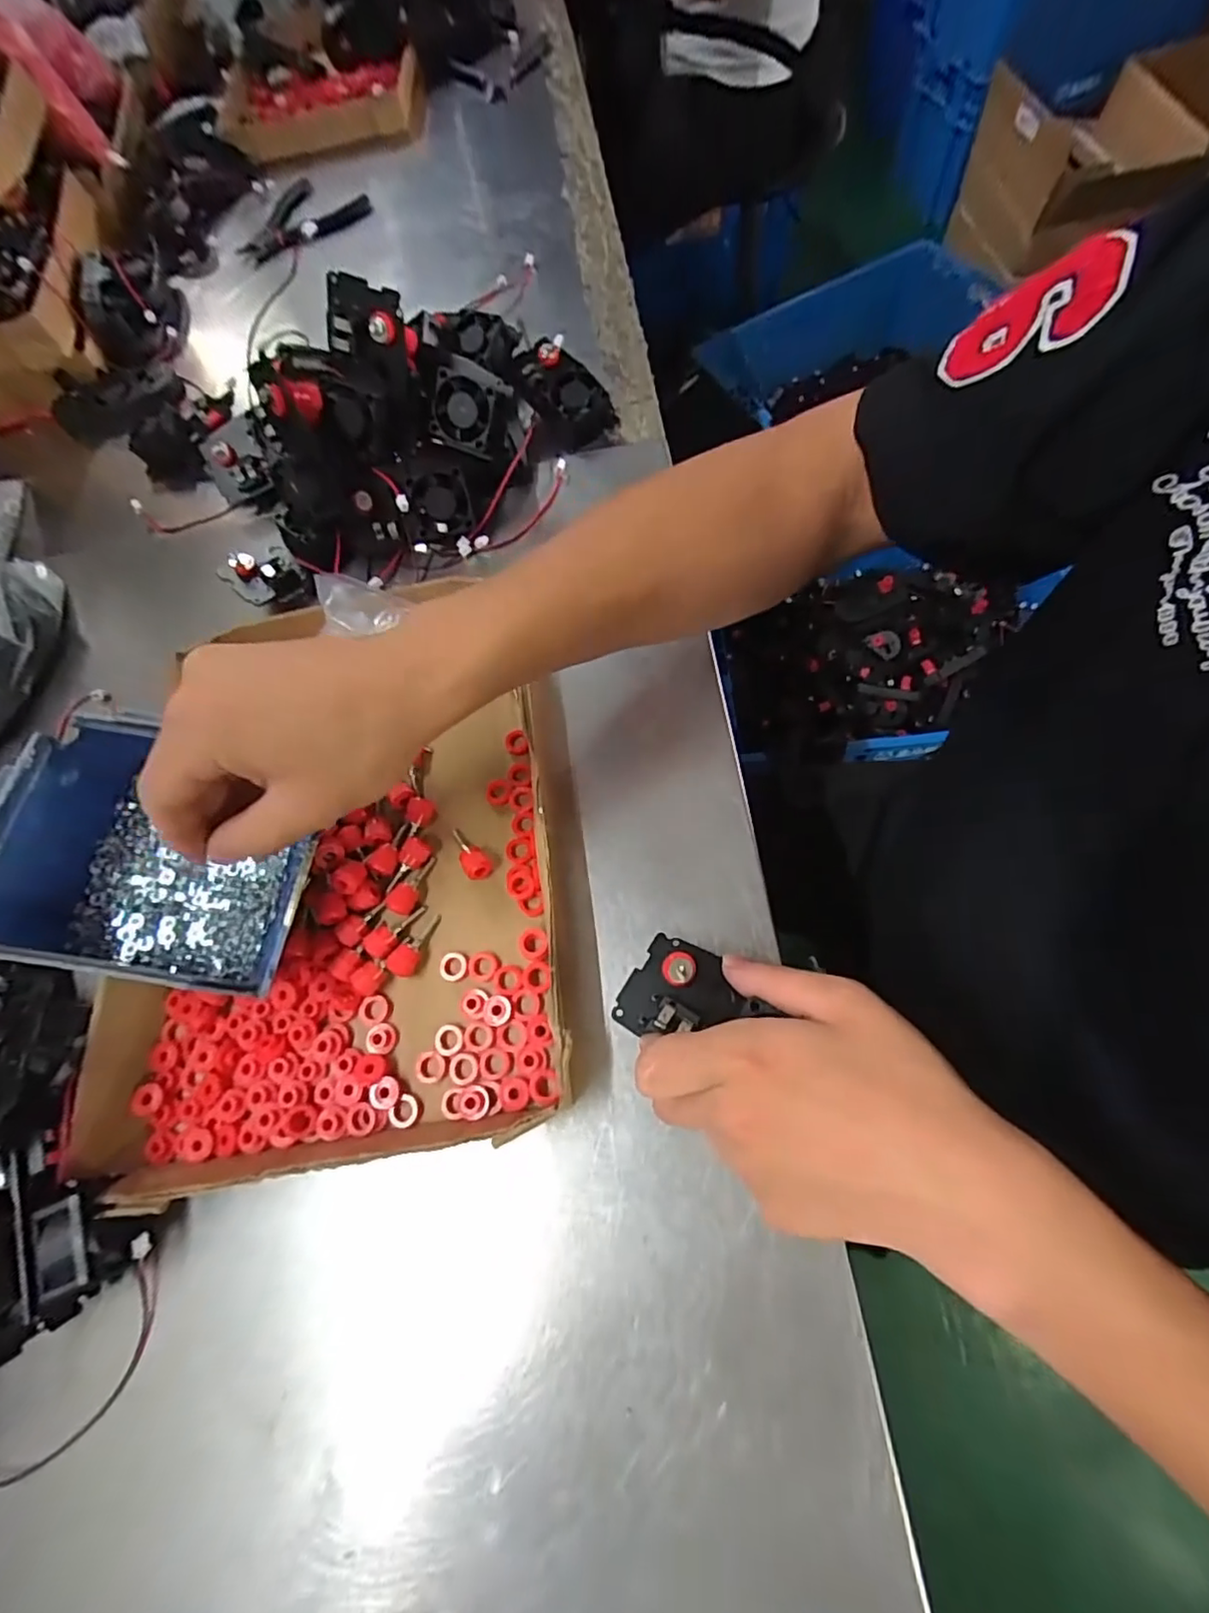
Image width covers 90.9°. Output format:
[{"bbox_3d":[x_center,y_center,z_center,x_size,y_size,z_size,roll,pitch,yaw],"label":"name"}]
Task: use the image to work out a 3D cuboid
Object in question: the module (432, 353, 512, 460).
[{"bbox_3d":[-0.096,-0.281,0.420,0.046,0.052,0.022,15,31,-5],"label":"module"}]

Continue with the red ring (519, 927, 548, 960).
[{"bbox_3d":[-0.038,0.073,0.317,0.016,0.007,0.016,-2,69,6],"label":"red ring"}]

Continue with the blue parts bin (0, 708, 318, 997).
[{"bbox_3d":[-0.227,0.025,0.303,0.145,0.067,0.117,7,69,3],"label":"blue parts bin"}]

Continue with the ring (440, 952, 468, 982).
[{"bbox_3d":[-0.081,0.086,0.320,0.015,0.004,0.015,-2,69,6],"label":"ring"}]

